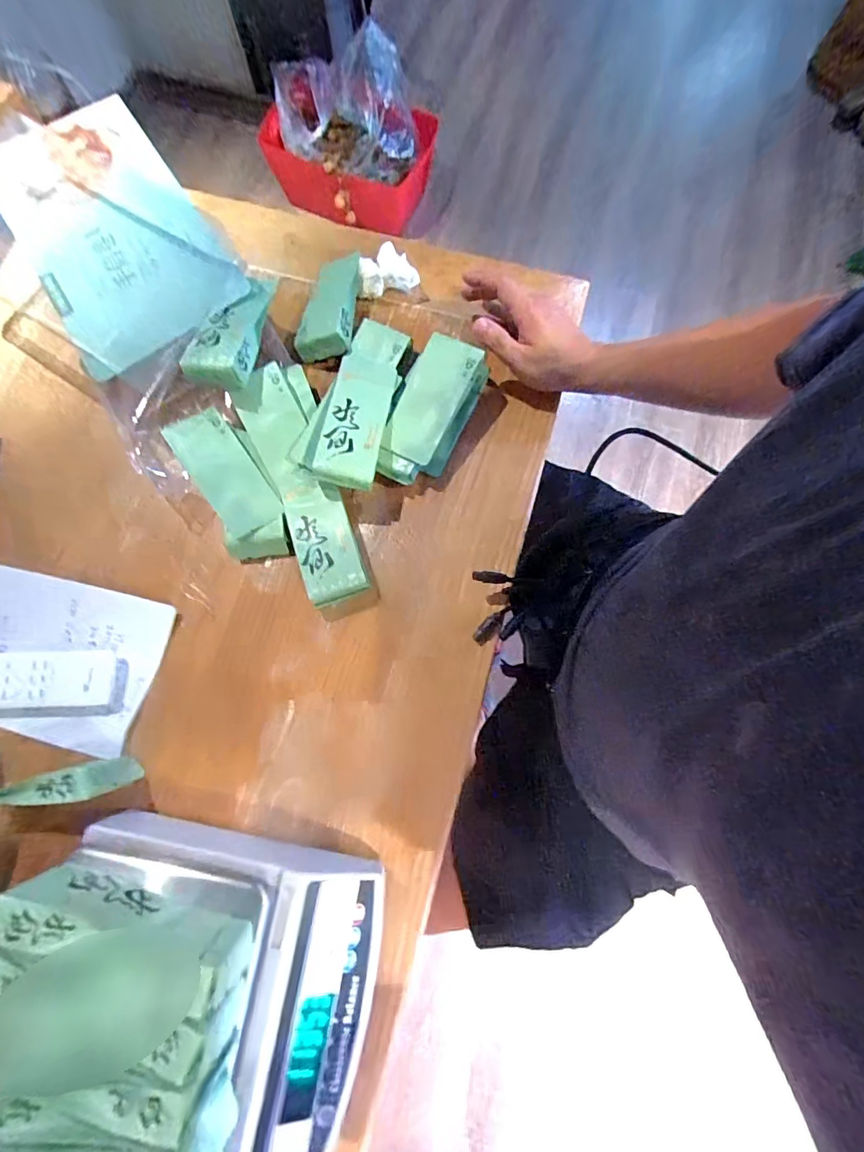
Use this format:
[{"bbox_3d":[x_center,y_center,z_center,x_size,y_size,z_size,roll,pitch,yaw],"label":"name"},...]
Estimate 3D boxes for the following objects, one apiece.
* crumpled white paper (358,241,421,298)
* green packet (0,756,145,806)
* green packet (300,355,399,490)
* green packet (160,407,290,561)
[{"bbox_3d":[-0.053,-0.355,0.538,0.065,0.027,0.057,-12,77,-2],"label":"crumpled white paper"},{"bbox_3d":[-0.308,0.176,0.399,0.099,0.057,0.026,-12,76,-2],"label":"green packet"},{"bbox_3d":[-0.080,-0.156,0.467,0.067,0.026,0.148,15,69,-12],"label":"green packet"},{"bbox_3d":[-0.196,-0.089,0.465,0.065,0.024,0.154,-28,87,-14],"label":"green packet"}]

